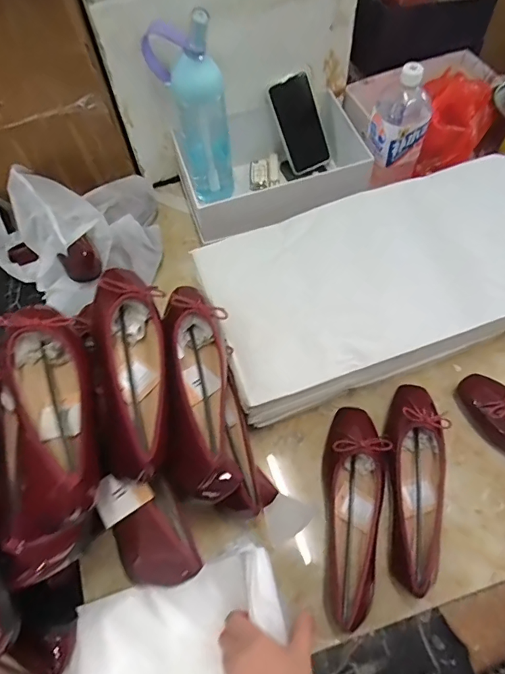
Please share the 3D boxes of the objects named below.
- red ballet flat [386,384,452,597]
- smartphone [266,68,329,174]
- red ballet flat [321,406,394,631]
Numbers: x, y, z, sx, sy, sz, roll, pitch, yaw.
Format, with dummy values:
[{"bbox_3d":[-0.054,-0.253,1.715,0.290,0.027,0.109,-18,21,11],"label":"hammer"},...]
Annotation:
[{"bbox_3d":[0.210,0.183,0.595,0.088,0.057,0.265,6,63,6],"label":"red ballet flat"},{"bbox_3d":[0.086,-0.379,0.818,0.076,0.164,0.017,-23,37,7],"label":"smartphone"},{"bbox_3d":[0.128,0.217,0.588,0.094,0.059,0.264,7,63,7],"label":"red ballet flat"}]

